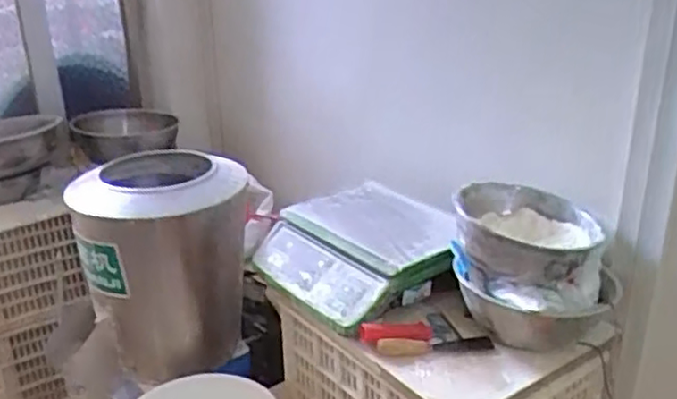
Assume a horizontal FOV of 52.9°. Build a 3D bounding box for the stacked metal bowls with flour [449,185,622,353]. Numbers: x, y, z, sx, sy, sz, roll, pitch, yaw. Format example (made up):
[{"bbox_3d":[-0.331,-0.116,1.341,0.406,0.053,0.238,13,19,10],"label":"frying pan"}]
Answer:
[{"bbox_3d":[0.294,0.094,1.039,0.221,0.197,0.235,-1,23,1],"label":"stacked metal bowls with flour"}]

